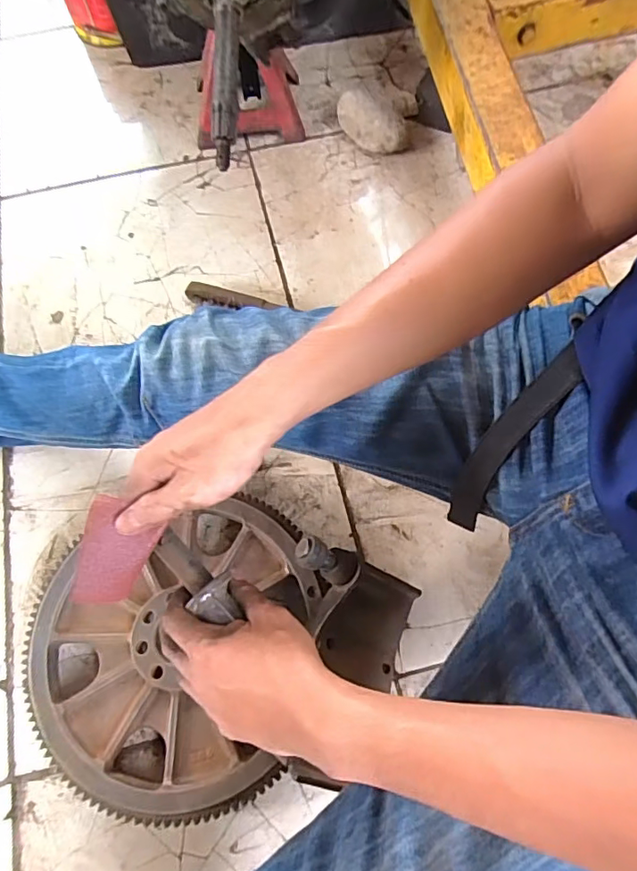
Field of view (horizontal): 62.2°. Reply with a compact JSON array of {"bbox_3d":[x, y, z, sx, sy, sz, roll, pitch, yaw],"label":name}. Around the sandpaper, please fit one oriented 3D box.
[{"bbox_3d":[-0.132,0.077,0.343,0.045,0.008,0.070,18,97,-18],"label":"sandpaper"}]

